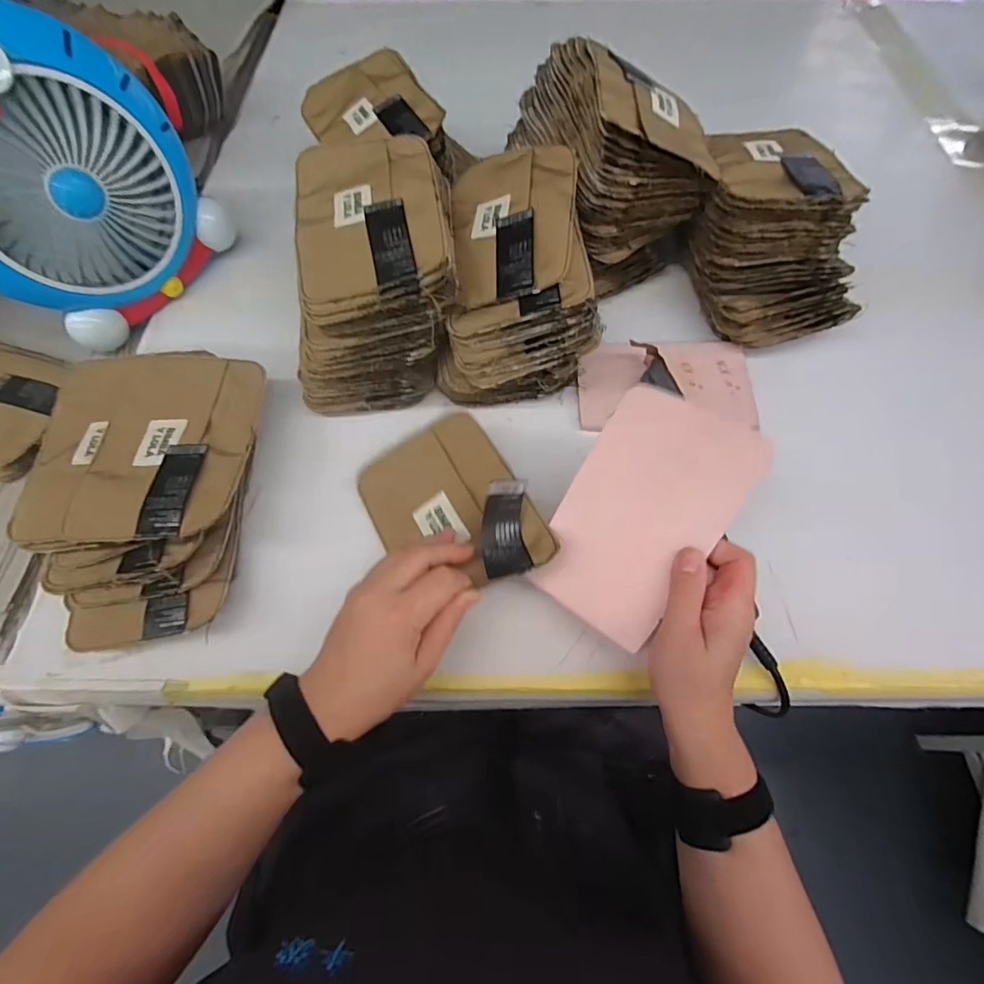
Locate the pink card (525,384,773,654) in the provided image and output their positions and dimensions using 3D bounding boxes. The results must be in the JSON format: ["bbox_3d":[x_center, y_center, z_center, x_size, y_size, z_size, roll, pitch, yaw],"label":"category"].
[{"bbox_3d":[0.110,0.015,0.364,0.110,0.007,0.177,33,94,28],"label":"pink card"}]

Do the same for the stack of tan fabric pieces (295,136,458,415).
[{"bbox_3d":[-0.117,-0.214,0.489,0.161,0.141,0.229,-3,64,-1],"label":"stack of tan fabric pieces"}]

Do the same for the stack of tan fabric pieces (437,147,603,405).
[{"bbox_3d":[0.014,-0.213,0.492,0.143,0.135,0.242,-4,64,-2],"label":"stack of tan fabric pieces"}]

